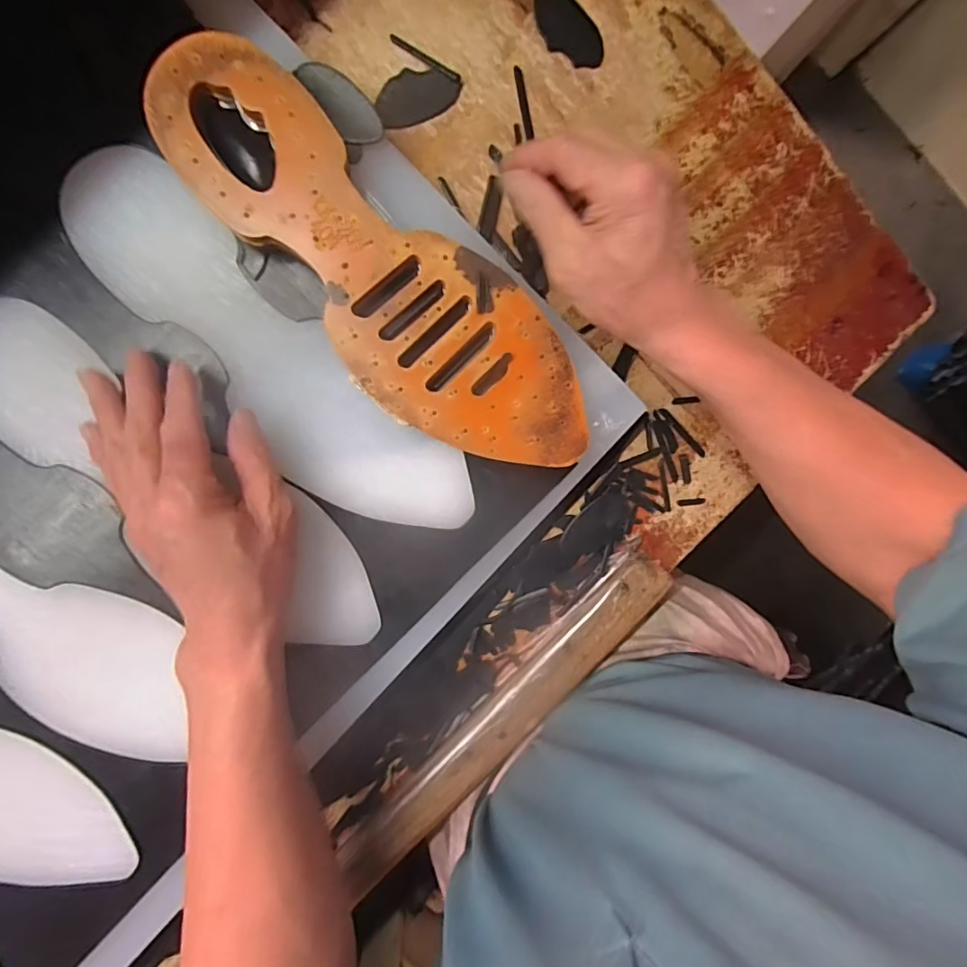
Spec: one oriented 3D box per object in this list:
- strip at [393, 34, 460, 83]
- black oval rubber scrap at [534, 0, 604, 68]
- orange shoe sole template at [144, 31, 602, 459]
[{"bbox_3d":[-0.037,-0.273,0.334,0.049,0.004,0.005,28,92,-4],"label":"strip"},{"bbox_3d":[0.054,-0.296,0.339,0.058,0.005,0.030,39,91,-4],"label":"black oval rubber scrap"},{"bbox_3d":[-0.058,-0.114,0.292,0.291,0.020,0.099,40,91,-4],"label":"orange shoe sole template"}]

